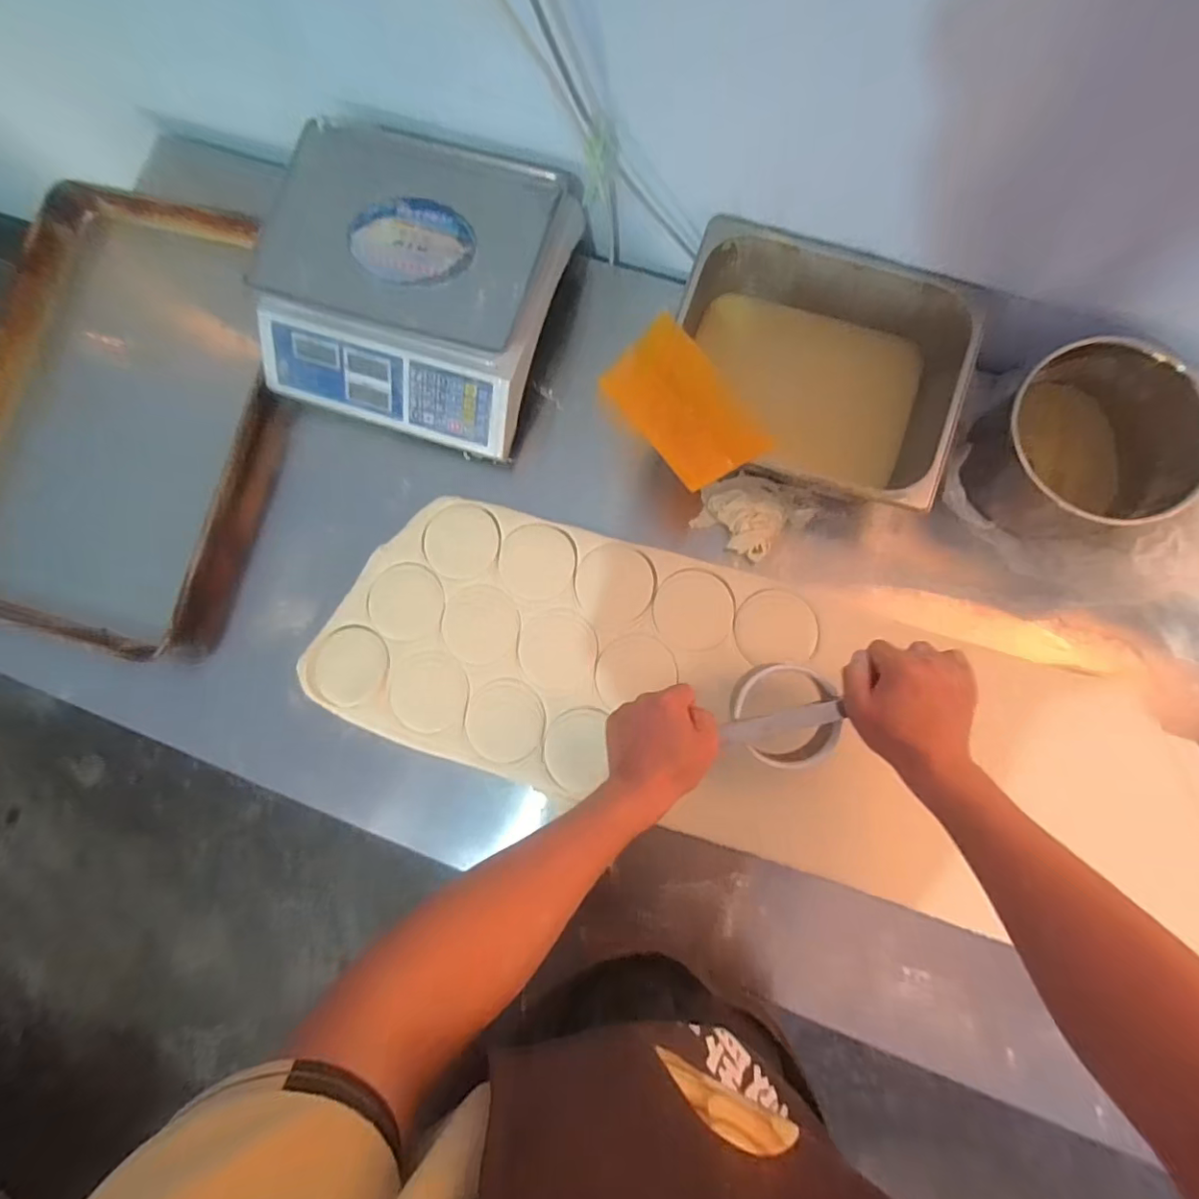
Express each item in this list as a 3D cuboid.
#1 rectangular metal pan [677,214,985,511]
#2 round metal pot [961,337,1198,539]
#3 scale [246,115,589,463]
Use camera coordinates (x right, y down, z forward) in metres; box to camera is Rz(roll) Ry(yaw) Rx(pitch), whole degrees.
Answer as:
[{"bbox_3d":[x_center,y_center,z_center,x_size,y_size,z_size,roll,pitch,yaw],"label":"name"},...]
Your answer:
[{"bbox_3d":[0.252,-0.263,0.654,0.308,0.122,0.278,17,84,6],"label":"rectangular metal pan"},{"bbox_3d":[0.519,-0.160,0.590,0.183,0.107,0.186,-32,82,0],"label":"round metal pot"},{"bbox_3d":[-0.227,-0.387,0.670,0.346,0.100,0.341,18,84,6],"label":"scale"}]

